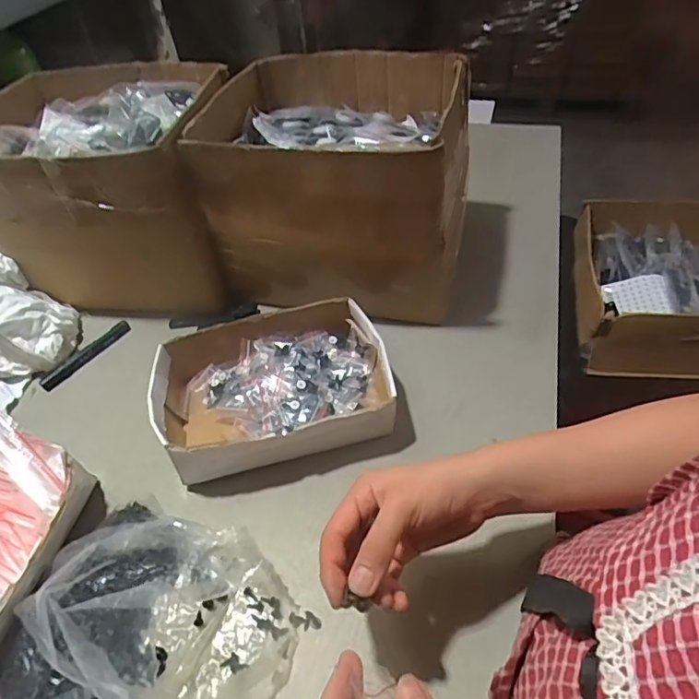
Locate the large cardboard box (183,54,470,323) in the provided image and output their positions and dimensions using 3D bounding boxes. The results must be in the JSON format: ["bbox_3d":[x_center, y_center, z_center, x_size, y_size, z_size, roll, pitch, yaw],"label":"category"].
[{"bbox_3d":[-0.013,-0.276,0.763,0.334,0.226,0.406,5,49,11],"label":"large cardboard box"}]

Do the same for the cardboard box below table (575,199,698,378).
[{"bbox_3d":[0.535,-0.122,0.902,0.276,0.141,0.337,3,48,9],"label":"cardboard box below table"}]

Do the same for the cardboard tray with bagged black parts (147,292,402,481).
[{"bbox_3d":[-0.087,0.045,0.593,0.252,0.076,0.179,-10,48,-3],"label":"cardboard tray with bagged black parts"}]

